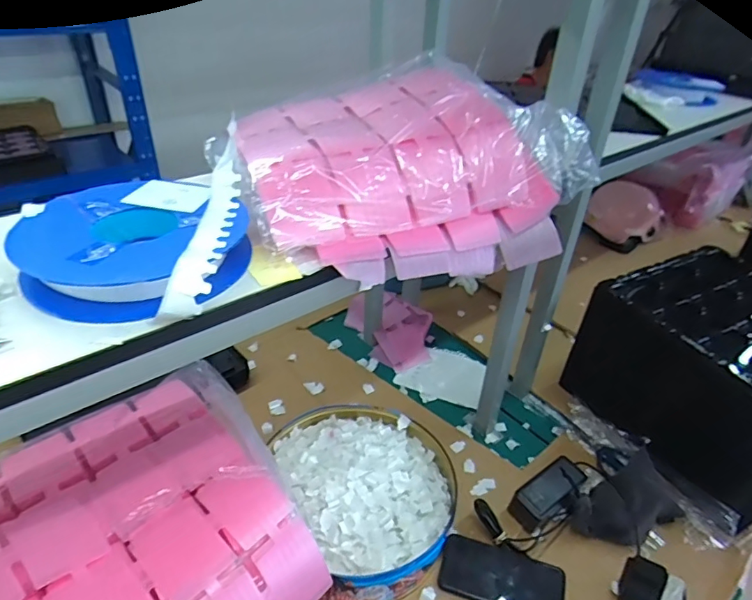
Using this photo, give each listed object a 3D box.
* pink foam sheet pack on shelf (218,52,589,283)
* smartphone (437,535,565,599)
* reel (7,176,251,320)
[{"bbox_3d":[0.023,-0.166,0.627,0.384,0.153,0.301,-9,37,-17],"label":"pink foam sheet pack on shelf"},{"bbox_3d":[0.175,0.390,0.702,0.166,0.009,0.080,13,47,16],"label":"smartphone"},{"bbox_3d":[-0.227,-0.056,0.486,0.199,0.044,0.195,3,35,-2],"label":"reel"}]

